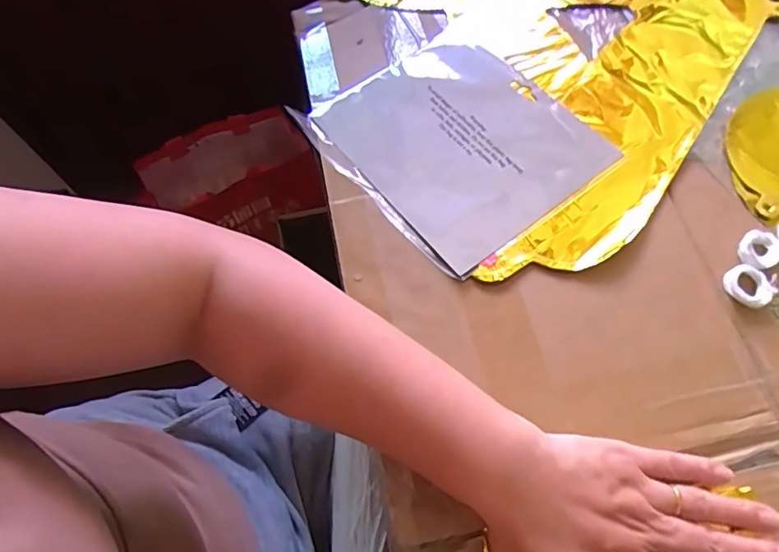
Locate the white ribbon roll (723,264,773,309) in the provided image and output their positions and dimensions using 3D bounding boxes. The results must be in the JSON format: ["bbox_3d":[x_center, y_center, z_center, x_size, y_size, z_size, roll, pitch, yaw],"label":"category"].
[{"bbox_3d":[0.242,0.007,0.356,0.025,0.007,0.030,-32,67,-12],"label":"white ribbon roll"}]

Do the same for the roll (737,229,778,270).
[{"bbox_3d":[0.257,-0.019,0.366,0.032,0.010,0.026,-19,65,-6],"label":"roll"}]

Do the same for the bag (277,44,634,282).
[{"bbox_3d":[0.049,-0.111,0.420,0.173,0.026,0.199,-37,66,-12],"label":"bag"}]

